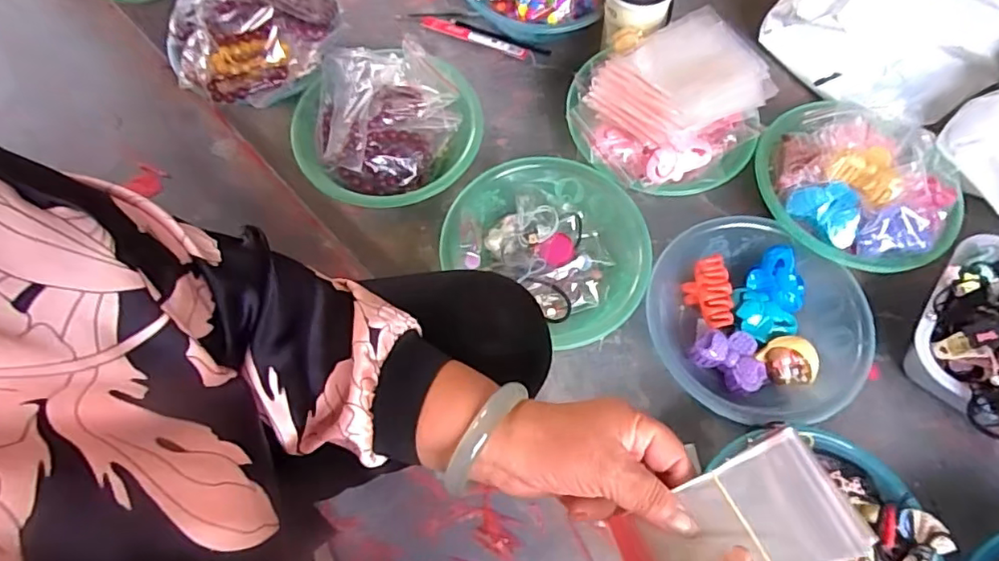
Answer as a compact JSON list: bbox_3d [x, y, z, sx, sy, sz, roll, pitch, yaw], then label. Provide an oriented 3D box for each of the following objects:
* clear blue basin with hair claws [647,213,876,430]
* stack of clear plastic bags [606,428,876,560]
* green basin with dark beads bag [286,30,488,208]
[{"bbox_3d":[0.291,0.045,0.658,0.221,0.088,0.220,0,66,0],"label":"clear blue basin with hair claws"},{"bbox_3d":[0.123,0.137,0.305,0.119,0.010,0.063,-37,58,16],"label":"stack of clear plastic bags"},{"bbox_3d":[-0.142,-0.192,0.743,0.228,0.090,0.228,-14,67,-7],"label":"green basin with dark beads bag"}]

